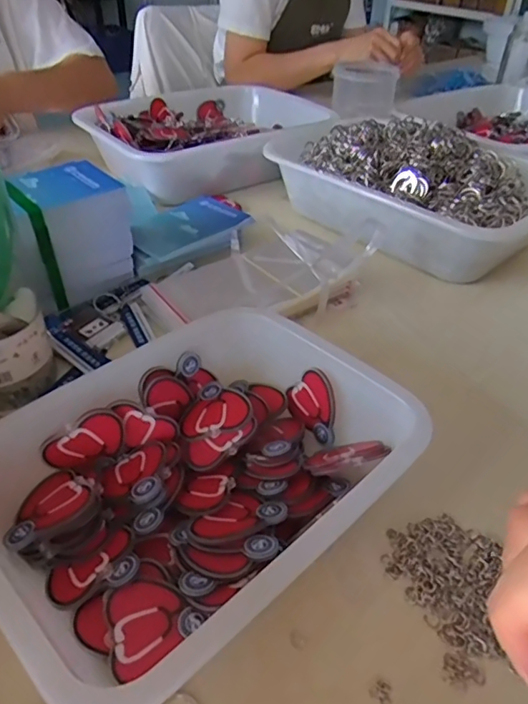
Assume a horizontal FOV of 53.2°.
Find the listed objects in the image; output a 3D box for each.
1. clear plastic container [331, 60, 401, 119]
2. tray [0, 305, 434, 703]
[{"bbox_3d":[0.146,-0.387,0.783,0.081,0.060,0.078,-25,47,-29],"label":"clear plastic container"},{"bbox_3d":[-0.041,0.073,0.325,0.247,0.062,0.191,-31,50,-34],"label":"tray"}]

